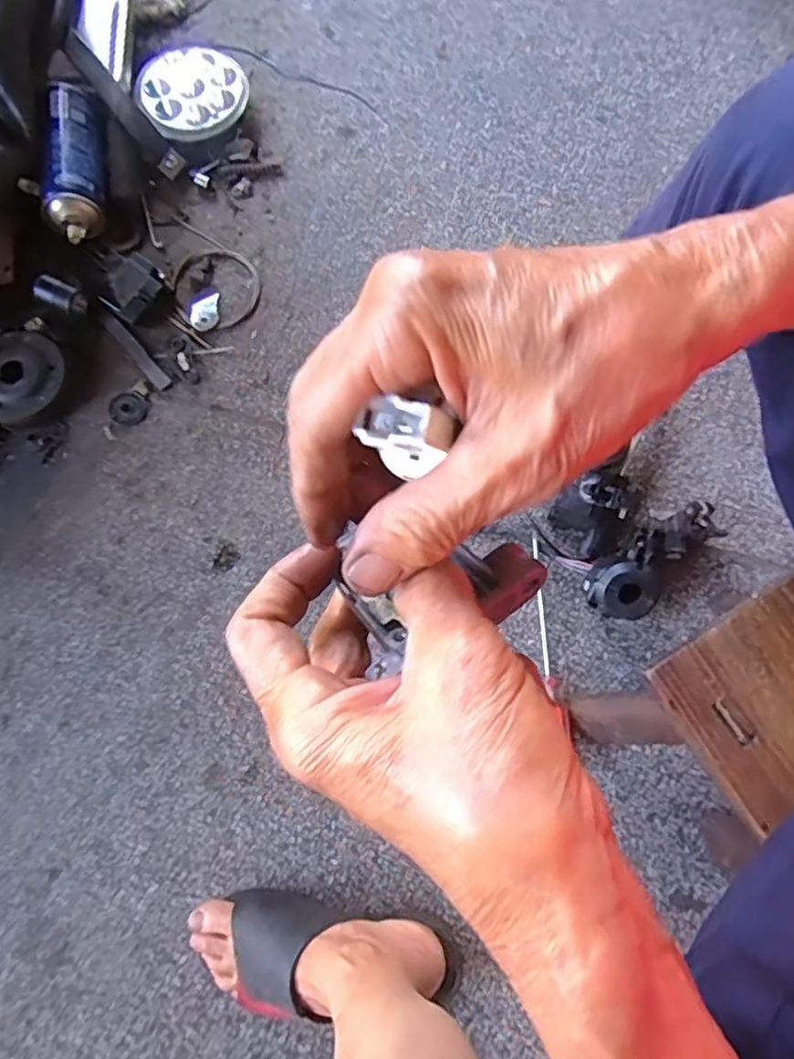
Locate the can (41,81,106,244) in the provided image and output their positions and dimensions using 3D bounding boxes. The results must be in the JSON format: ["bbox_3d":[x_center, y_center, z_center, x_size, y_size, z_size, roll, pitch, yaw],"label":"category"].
[{"bbox_3d":[-0.363,-0.409,0.706,0.057,0.056,0.182,-4,77,-2],"label":"can"}]

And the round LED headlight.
[{"bbox_3d":[-0.249,-0.534,0.766,0.131,0.040,0.145,-9,77,-3],"label":"round LED headlight"}]

